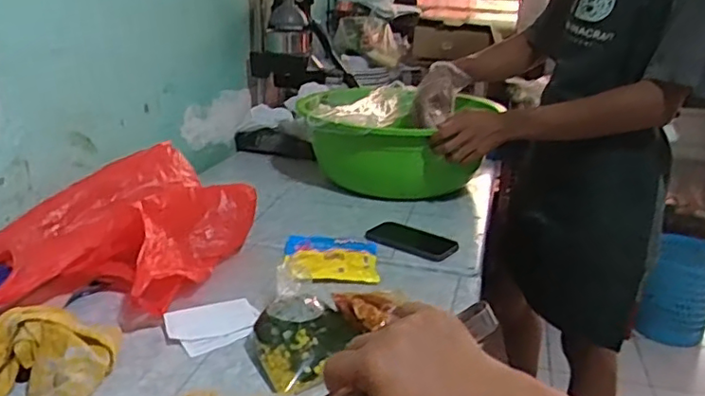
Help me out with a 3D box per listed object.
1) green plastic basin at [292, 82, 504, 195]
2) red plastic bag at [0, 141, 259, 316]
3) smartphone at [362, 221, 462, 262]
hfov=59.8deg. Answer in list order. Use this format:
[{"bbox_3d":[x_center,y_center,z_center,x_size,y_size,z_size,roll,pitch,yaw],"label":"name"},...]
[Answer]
[{"bbox_3d":[0.078,-0.118,1.310,0.368,0.175,0.419,15,23,33],"label":"green plastic basin"},{"bbox_3d":[-0.325,0.054,0.846,0.253,0.145,0.381,7,20,14],"label":"red plastic bag"},{"bbox_3d":[0.100,0.072,1.032,0.145,0.014,0.085,16,23,34],"label":"smartphone"}]

